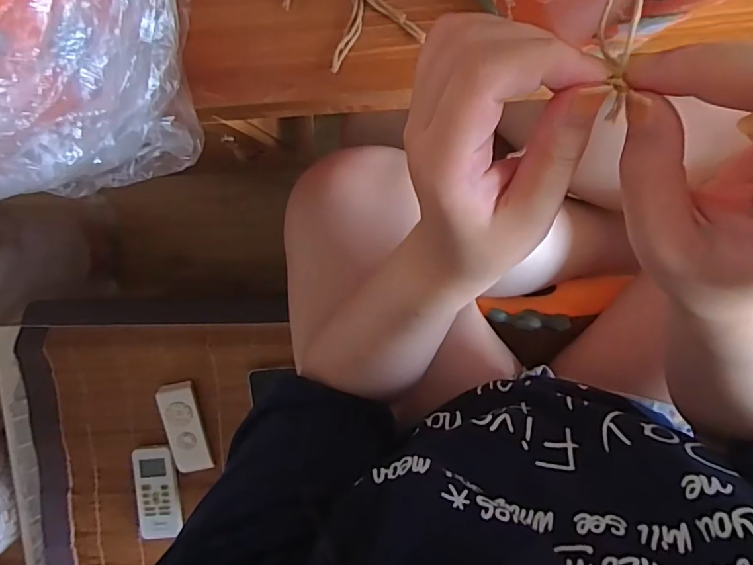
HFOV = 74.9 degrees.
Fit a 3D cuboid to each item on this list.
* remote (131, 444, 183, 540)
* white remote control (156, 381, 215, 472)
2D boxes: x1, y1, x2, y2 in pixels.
[{"bbox_3d":[-0.312,0.299,0.700,0.053,0.018,0.138,0,97,4],"label":"remote"},{"bbox_3d":[-0.267,0.202,0.684,0.048,0.022,0.124,-13,96,6],"label":"white remote control"}]

